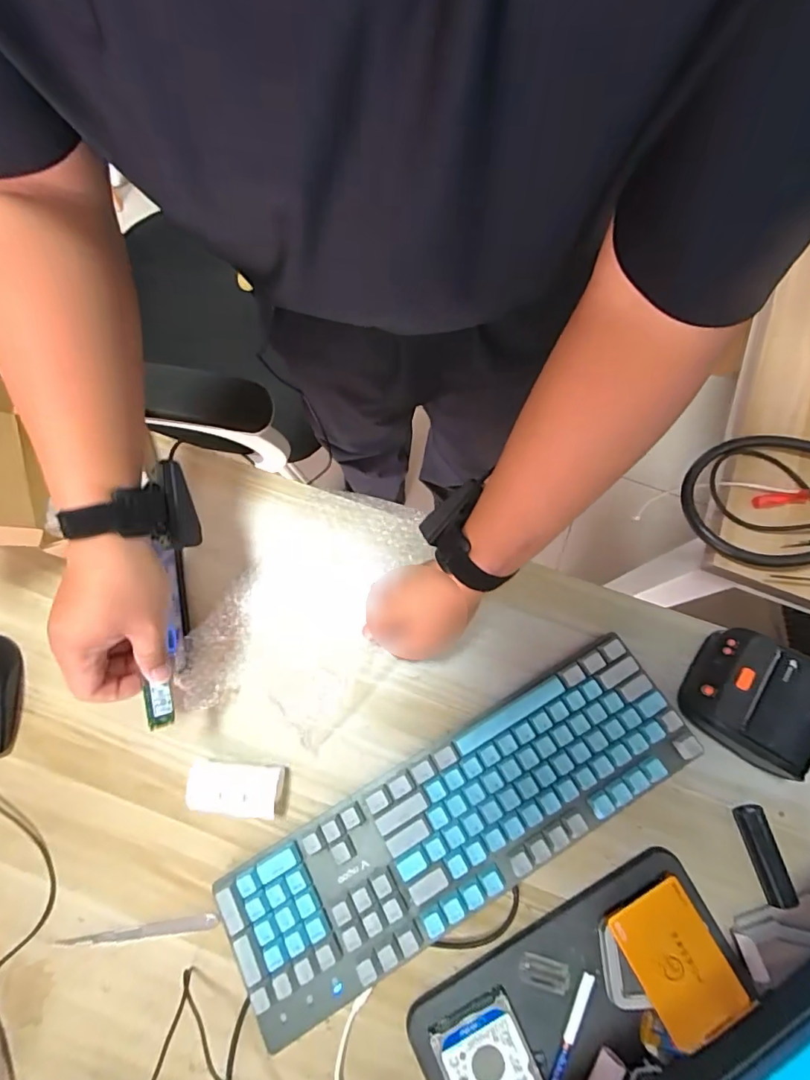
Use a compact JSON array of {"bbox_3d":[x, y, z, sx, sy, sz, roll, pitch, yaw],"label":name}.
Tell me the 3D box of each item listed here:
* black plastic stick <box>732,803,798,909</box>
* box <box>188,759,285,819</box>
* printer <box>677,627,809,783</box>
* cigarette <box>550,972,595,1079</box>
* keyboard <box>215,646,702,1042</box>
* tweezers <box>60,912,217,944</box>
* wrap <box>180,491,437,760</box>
[{"bbox_3d":[0.327,0.285,0.459,0.023,0.018,0.078,-11,75,-4],"label":"black plastic stick"},{"bbox_3d":[-0.154,0.225,0.463,0.085,0.033,0.040,5,74,1],"label":"box"},{"bbox_3d":[0.329,0.148,0.479,0.105,0.056,0.105,34,76,8],"label":"printer"},{"bbox_3d":[0.137,0.404,0.417,0.010,0.006,0.084,28,76,7],"label":"cigarette"},{"bbox_3d":[0.050,0.248,0.452,0.422,0.043,0.123,-29,76,-8],"label":"keyboard"},{"bbox_3d":[-0.232,0.342,0.441,0.131,0.004,0.012,-7,74,-3],"label":"tweezers"},{"bbox_3d":[-0.102,0.059,0.515,0.168,0.030,0.253,21,75,5],"label":"wrap"}]

